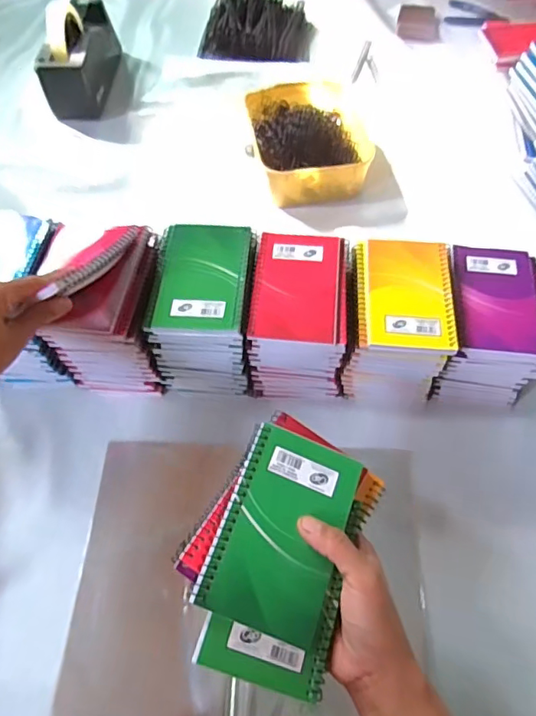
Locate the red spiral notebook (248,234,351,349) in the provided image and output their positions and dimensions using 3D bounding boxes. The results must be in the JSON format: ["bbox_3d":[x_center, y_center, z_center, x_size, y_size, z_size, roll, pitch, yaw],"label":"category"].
[{"bbox_3d":[0.033,-0.071,0.506,0.090,0.008,0.125,5,61,4],"label":"red spiral notebook"}]

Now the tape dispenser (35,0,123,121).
[{"bbox_3d":[-0.306,-0.505,0.843,0.087,0.125,0.210,-2,61,0],"label":"tape dispenser"}]

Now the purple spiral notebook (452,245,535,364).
[{"bbox_3d":[0.236,-0.061,0.524,0.095,0.017,0.134,7,61,5],"label":"purple spiral notebook"}]

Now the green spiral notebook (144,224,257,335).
[{"bbox_3d":[-0.065,-0.081,0.513,0.095,0.015,0.127,2,61,2],"label":"green spiral notebook"}]

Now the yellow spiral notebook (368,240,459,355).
[{"bbox_3d":[0.140,-0.065,0.509,0.082,0.012,0.129,5,61,4],"label":"yellow spiral notebook"}]

